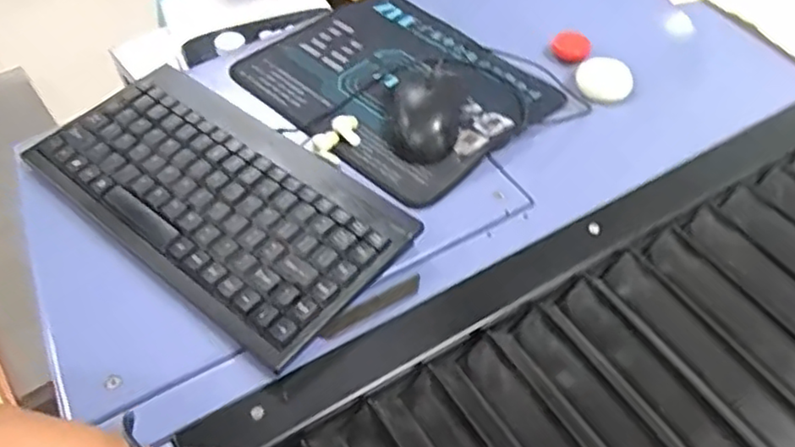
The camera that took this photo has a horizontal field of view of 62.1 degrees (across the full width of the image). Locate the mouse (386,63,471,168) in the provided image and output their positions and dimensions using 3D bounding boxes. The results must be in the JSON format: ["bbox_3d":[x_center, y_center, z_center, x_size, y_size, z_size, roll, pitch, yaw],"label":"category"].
[{"bbox_3d":[0.026,-0.099,0.567,0.058,0.038,0.101,9,52,8],"label":"mouse"}]

